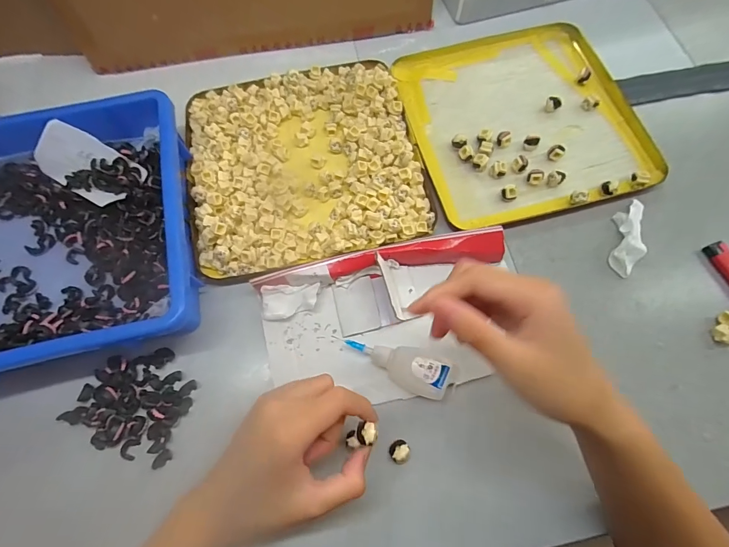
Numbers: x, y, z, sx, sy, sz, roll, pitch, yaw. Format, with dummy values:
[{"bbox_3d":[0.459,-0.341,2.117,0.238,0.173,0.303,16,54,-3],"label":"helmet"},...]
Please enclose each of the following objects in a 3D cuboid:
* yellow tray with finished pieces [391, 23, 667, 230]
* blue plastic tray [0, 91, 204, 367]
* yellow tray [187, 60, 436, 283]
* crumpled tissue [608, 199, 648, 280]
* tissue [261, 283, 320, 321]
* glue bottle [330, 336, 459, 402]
[{"bbox_3d":[0.173,-0.175,0.414,0.238,0.020,0.239,-12,69,-3],"label":"yellow tray with finished pieces"},{"bbox_3d":[-0.342,-0.022,0.337,0.361,0.059,0.238,-13,69,-4],"label":"blue plastic tray"},{"bbox_3d":[-0.064,-0.122,0.389,0.238,0.020,0.236,-11,69,-3],"label":"yellow tray"},{"bbox_3d":[0.261,-0.036,0.359,0.029,0.018,0.080,16,70,8],"label":"crumpled tissue"},{"bbox_3d":[-0.069,0.026,0.340,0.053,0.016,0.030,-5,69,0],"label":"tissue"},{"bbox_3d":[0.029,0.076,0.317,0.098,0.025,0.037,20,71,9],"label":"glue bottle"}]

